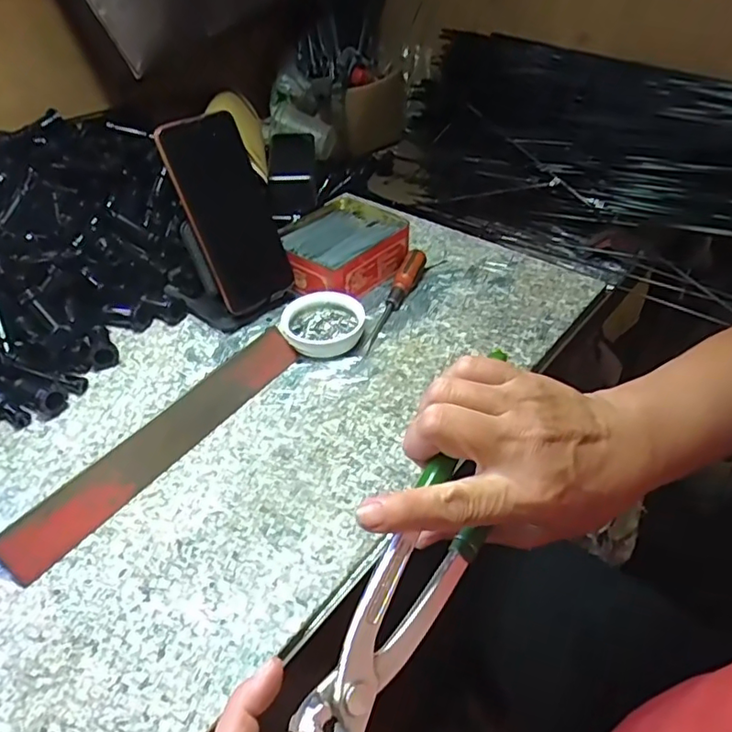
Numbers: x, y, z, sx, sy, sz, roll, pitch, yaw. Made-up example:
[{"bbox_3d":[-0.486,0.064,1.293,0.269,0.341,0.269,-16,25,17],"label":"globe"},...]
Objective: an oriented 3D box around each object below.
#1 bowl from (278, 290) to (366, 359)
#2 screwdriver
[{"bbox_3d":[-0.039,-0.037,0.523,0.072,0.028,0.062,-4,42,-2],"label":"bowl"},{"bbox_3d":[0.029,-0.064,0.555,0.021,0.026,0.140,11,44,15],"label":"screwdriver"}]

